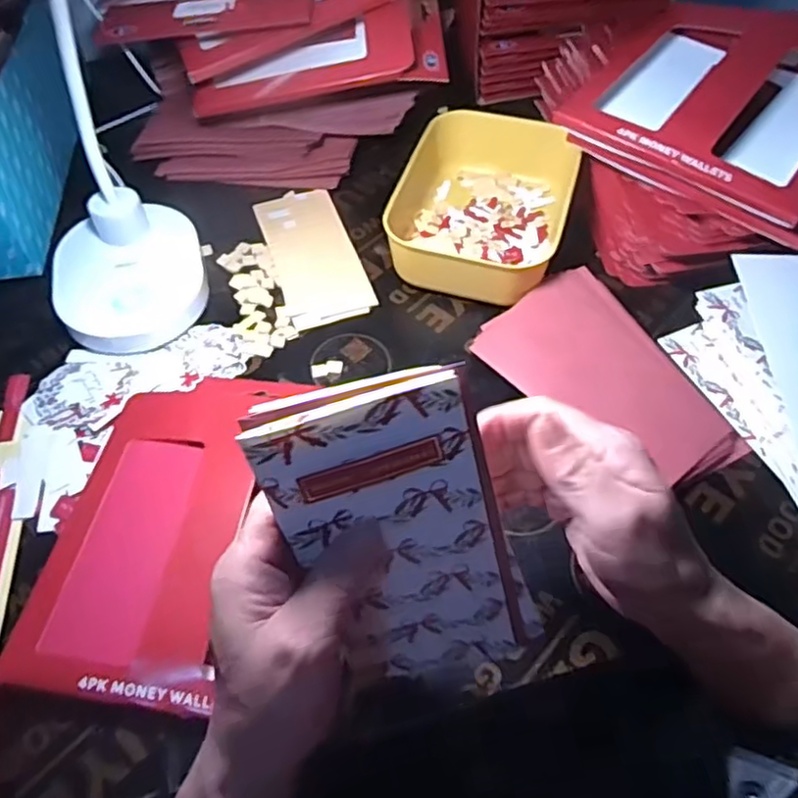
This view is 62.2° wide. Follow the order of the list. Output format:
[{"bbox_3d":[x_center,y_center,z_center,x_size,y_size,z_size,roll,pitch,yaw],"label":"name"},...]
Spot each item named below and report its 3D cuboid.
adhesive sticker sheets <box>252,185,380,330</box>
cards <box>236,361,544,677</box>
[{"bbox_3d":[-0.076,-0.128,0.576,0.071,0.005,0.161,-17,56,-10],"label":"adhesive sticker sheets"},{"bbox_3d":[0.005,0.066,0.297,0.088,0.178,0.009,-18,33,2],"label":"cards"}]

